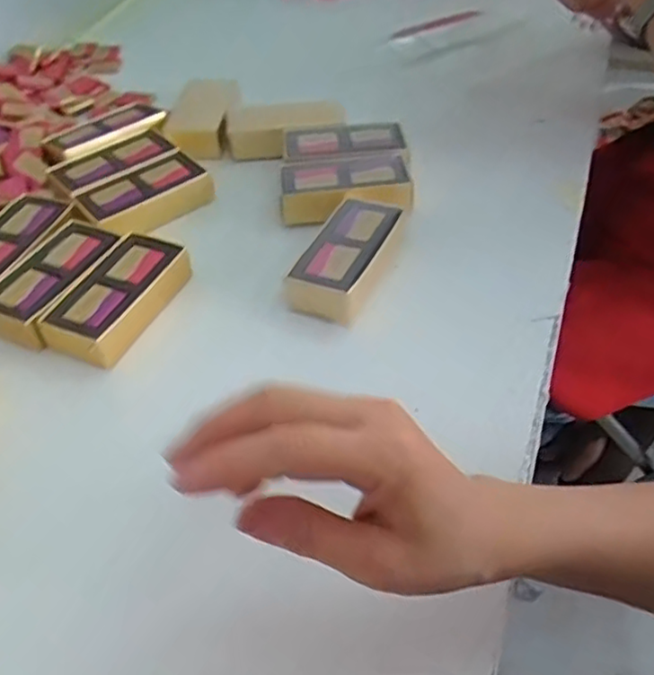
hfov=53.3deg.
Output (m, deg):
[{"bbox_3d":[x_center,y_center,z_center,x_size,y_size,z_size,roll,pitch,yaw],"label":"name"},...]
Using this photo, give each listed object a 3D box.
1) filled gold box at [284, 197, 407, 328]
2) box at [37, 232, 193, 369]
[{"bbox_3d":[0.021,-0.068,0.530,0.058,0.037,0.125,19,50,18],"label":"filled gold box"},{"bbox_3d":[-0.161,-0.032,0.508,0.059,0.029,0.117,17,49,16],"label":"box"}]

